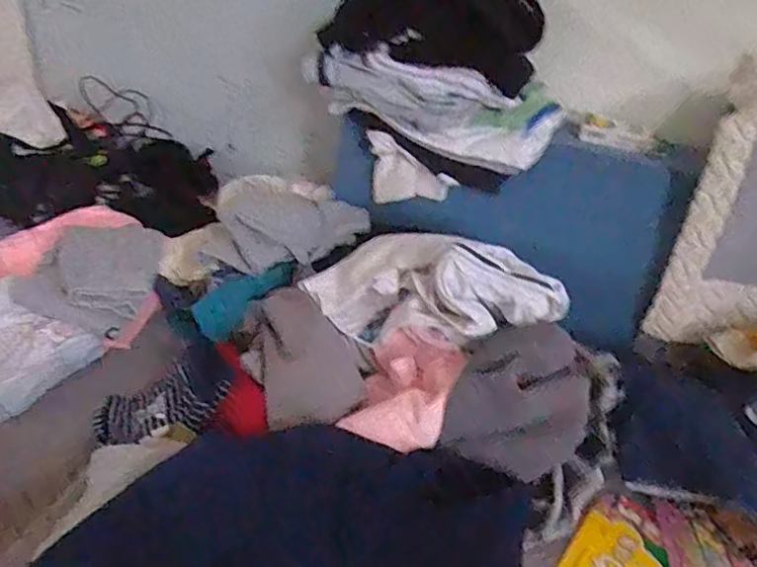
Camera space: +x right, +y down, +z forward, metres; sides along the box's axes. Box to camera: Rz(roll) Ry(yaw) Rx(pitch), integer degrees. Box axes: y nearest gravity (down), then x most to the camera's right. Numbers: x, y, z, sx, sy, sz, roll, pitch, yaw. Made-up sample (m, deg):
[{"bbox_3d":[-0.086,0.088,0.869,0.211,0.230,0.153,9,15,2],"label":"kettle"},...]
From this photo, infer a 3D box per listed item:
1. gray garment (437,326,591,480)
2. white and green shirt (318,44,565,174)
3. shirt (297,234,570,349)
[{"bbox_3d":[0.166,0.132,0.686,0.152,0.106,0.160,15,34,13],"label":"gray garment"},{"bbox_3d":[0.085,-0.284,0.913,0.377,0.118,0.130,16,34,14],"label":"white and green shirt"},{"bbox_3d":[0.064,0.005,0.772,0.340,0.116,0.150,2,30,22],"label":"shirt"}]

